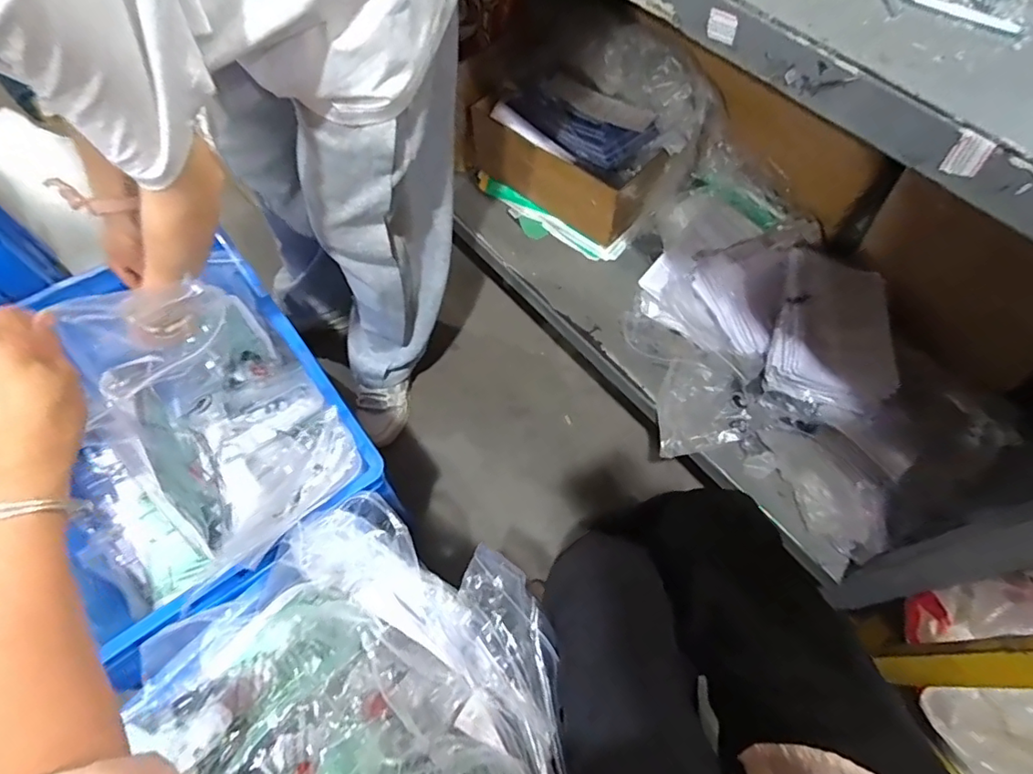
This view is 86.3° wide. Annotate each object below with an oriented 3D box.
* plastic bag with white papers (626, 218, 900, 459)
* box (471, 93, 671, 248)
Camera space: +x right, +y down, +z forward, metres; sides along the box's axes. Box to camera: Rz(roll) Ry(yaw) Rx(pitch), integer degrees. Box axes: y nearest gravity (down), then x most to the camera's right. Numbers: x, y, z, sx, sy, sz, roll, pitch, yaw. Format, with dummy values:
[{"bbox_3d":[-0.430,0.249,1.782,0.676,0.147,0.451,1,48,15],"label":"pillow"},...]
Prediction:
[{"bbox_3d":[0.363,-0.107,0.871,0.331,0.139,0.384,-9,63,-6],"label":"plastic bag with white papers"},{"bbox_3d":[0.084,-0.417,1.010,0.335,0.125,0.147,38,68,17],"label":"box"}]

